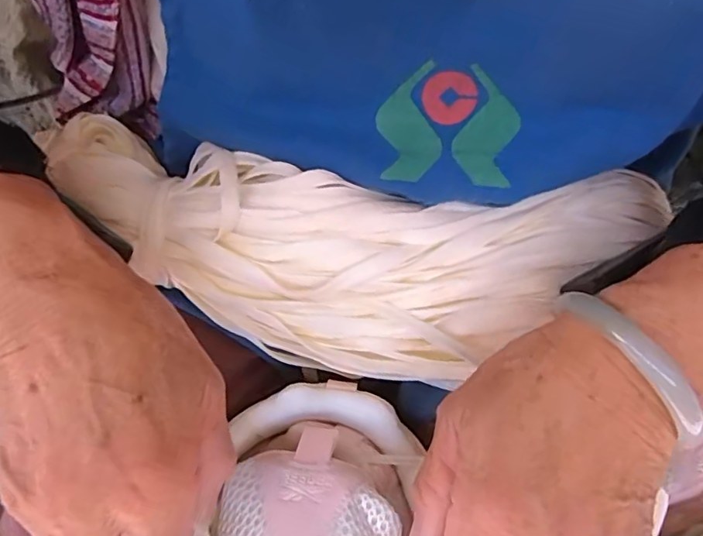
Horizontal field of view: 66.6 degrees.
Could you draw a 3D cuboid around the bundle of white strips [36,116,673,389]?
[{"bbox_3d":[0.008,-0.009,0.265,0.307,0.049,0.120,5,74,3],"label":"bundle of white strips"}]

